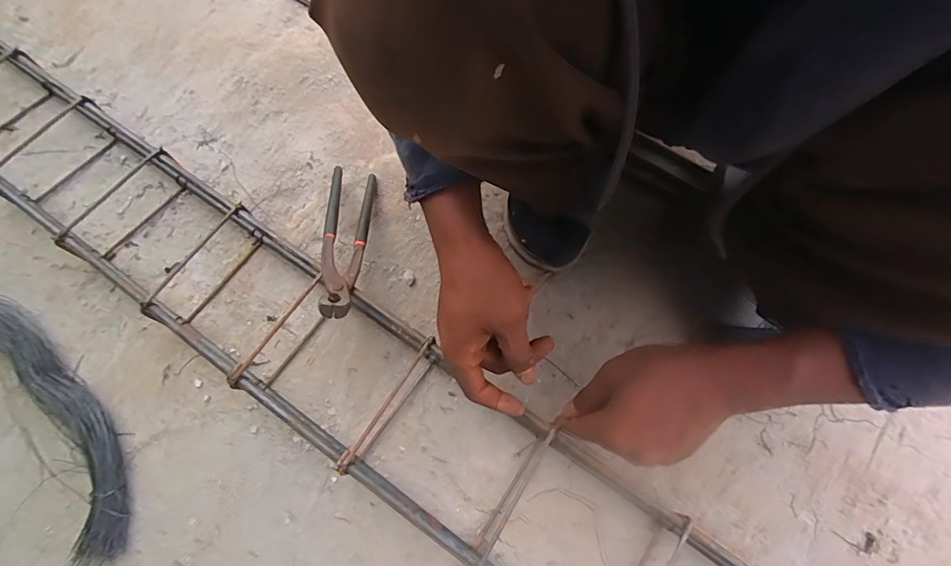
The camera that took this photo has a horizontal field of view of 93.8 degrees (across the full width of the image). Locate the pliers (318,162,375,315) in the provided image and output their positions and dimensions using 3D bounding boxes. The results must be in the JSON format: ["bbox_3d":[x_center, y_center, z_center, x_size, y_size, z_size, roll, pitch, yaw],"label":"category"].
[{"bbox_3d":[-0.142,-0.056,0.489,0.048,0.023,0.216,-4,48,-4],"label":"pliers"}]

